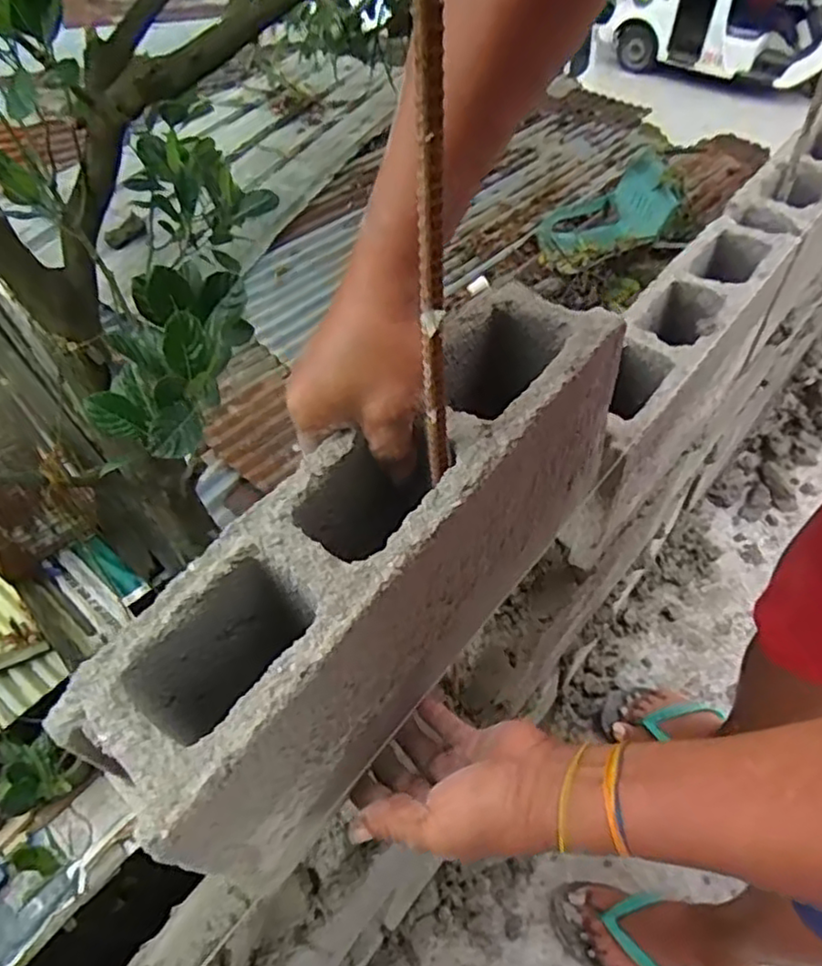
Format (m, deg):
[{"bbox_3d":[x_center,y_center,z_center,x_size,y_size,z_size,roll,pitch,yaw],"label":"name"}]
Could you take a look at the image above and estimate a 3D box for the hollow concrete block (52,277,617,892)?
[{"bbox_3d":[-0.010,0.052,0.429,0.102,0.177,0.367,36,62,26],"label":"hollow concrete block"}]

